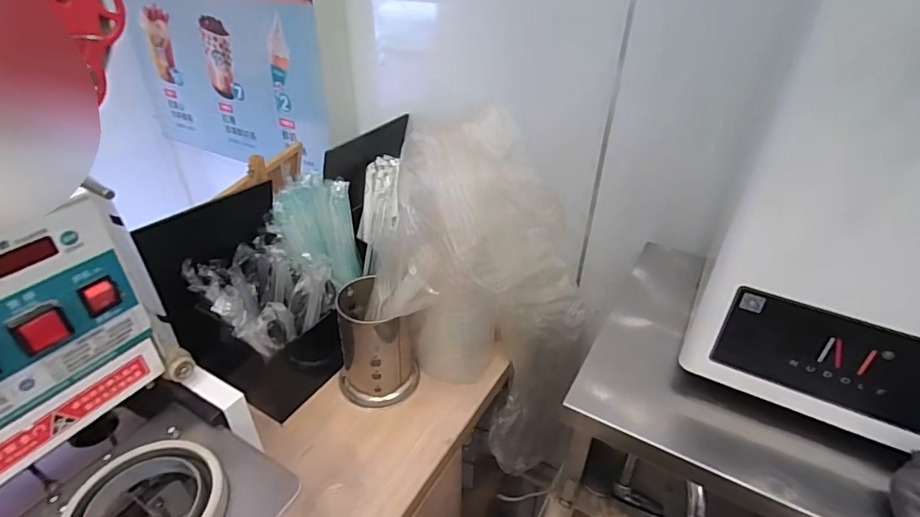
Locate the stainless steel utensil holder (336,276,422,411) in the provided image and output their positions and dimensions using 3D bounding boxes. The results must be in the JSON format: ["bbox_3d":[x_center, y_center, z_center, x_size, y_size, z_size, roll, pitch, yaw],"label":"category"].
[{"bbox_3d":[-0.128,0.130,0.711,0.109,0.163,0.096,18,38,23],"label":"stainless steel utensil holder"}]

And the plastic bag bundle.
[{"bbox_3d":[0.049,0.070,0.715,0.228,0.534,0.251,21,39,26],"label":"plastic bag bundle"}]

